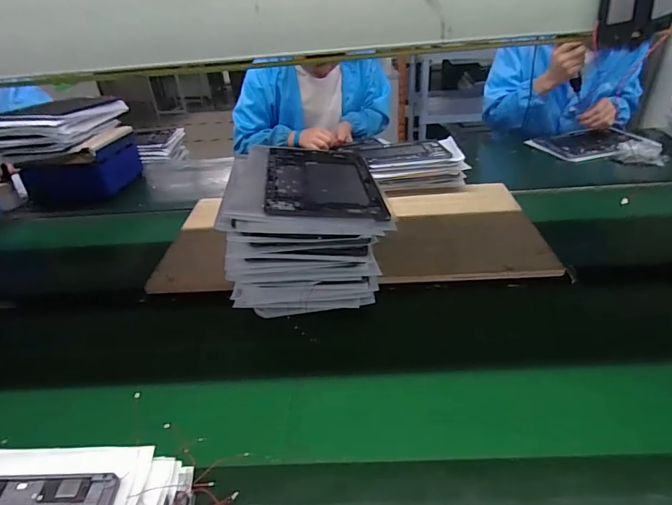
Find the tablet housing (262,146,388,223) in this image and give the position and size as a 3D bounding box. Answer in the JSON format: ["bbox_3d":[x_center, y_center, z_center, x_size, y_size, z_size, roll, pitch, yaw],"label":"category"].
[{"bbox_3d":[-0.023,-0.120,0.684,0.174,0.011,0.271,2,32,-8],"label":"tablet housing"}]

